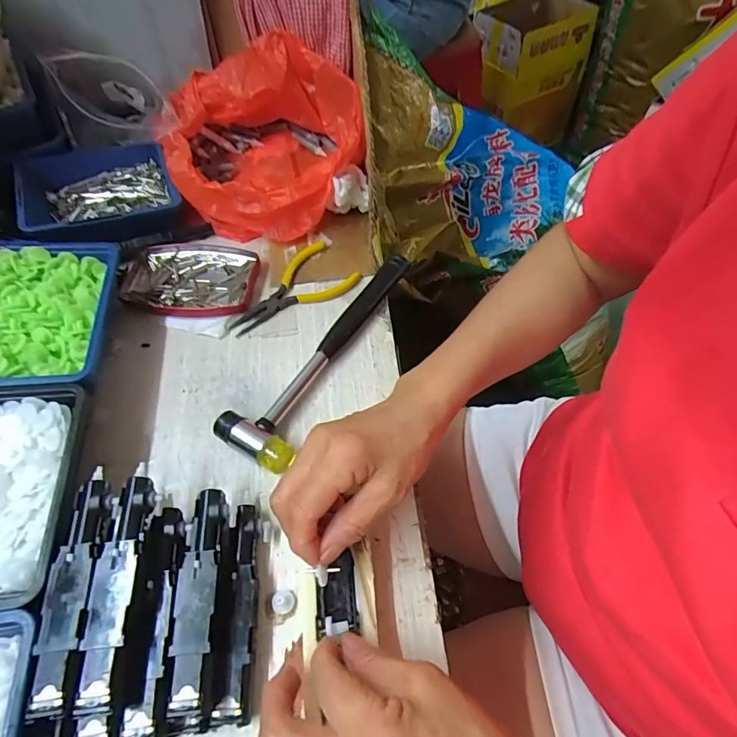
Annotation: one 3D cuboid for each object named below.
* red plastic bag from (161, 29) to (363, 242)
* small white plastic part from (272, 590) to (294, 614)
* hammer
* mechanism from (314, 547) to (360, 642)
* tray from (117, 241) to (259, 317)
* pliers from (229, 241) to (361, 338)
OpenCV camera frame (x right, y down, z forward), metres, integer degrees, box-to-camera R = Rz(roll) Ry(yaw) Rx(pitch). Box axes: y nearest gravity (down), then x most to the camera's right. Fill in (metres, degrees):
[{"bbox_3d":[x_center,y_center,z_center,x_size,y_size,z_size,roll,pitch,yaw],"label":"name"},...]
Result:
[{"bbox_3d":[-0.105,-0.236,0.476,0.194,0.107,0.190,-12,57,-6],"label":"red plastic bag"},{"bbox_3d":[-0.055,0.148,0.290,0.013,0.008,0.013,-14,58,-7],"label":"small white plastic part"},{"bbox_3d":[-0.033,-0.020,0.391,0.060,0.022,0.229,27,62,18],"label":"hammer"},{"bbox_3d":[-0.020,0.138,0.281,0.025,0.015,0.042,-8,57,-3],"label":"mechanism"},{"bbox_3d":[-0.177,-0.087,0.443,0.135,0.015,0.089,3,57,4],"label":"tray"},{"bbox_3d":[-0.071,-0.071,0.426,0.061,0.014,0.123,39,66,23],"label":"pliers"}]

